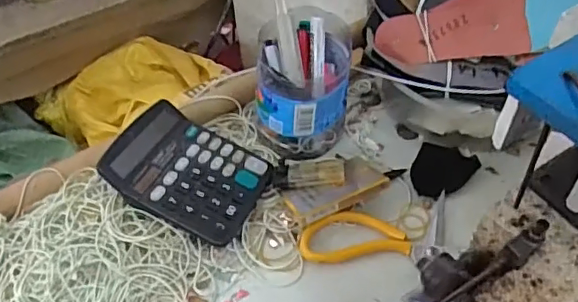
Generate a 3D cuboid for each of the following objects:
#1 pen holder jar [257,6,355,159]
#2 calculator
[{"bbox_3d":[0.016,-0.071,0.586,0.098,0.121,0.112,2,49,4],"label":"pen holder jar"},{"bbox_3d":[-0.098,0.020,0.552,0.147,0.020,0.116,28,48,1],"label":"calculator"}]

